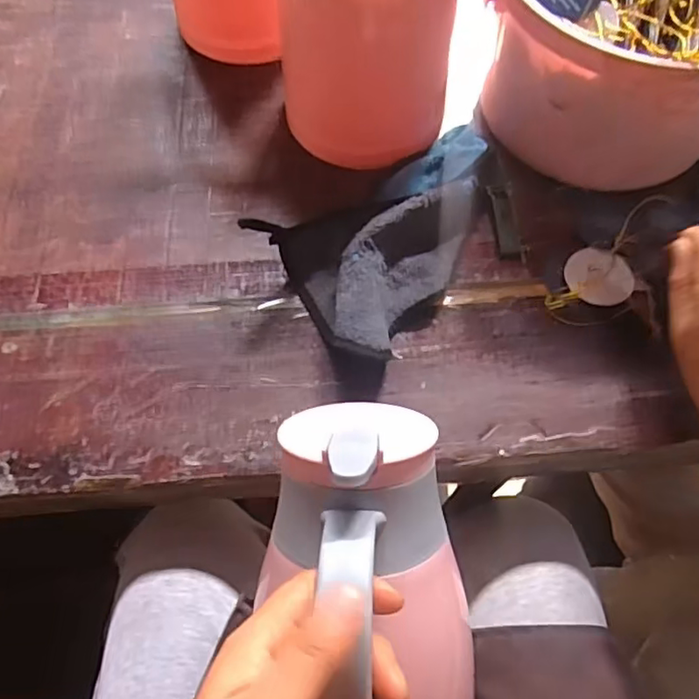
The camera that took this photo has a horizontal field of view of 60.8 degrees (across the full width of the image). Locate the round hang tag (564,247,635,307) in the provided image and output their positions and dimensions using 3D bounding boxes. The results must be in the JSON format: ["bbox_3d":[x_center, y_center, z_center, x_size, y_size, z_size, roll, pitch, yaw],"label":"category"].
[{"bbox_3d":[0.188,-0.055,0.447,0.047,0.004,0.048,-1,68,2],"label":"round hang tag"}]

